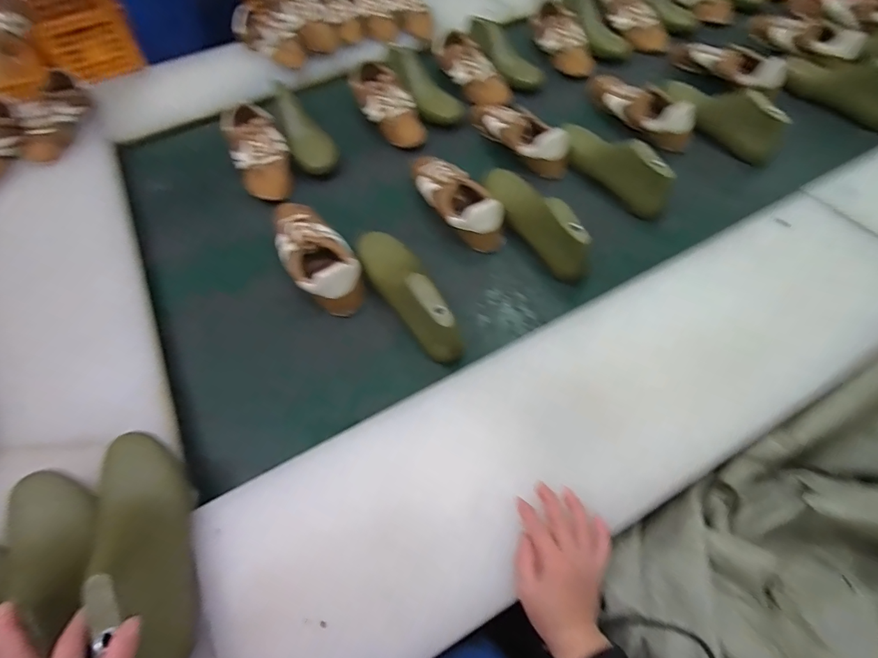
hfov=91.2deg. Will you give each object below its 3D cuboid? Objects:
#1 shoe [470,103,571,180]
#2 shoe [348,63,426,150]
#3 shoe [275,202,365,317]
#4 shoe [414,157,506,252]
[{"bbox_3d":[0.149,-0.392,0.855,0.079,0.089,0.252,-31,62,-16],"label":"shoe"},{"bbox_3d":[-0.113,-0.489,0.922,0.099,0.059,0.239,-29,75,-14],"label":"shoe"},{"bbox_3d":[-0.208,-0.137,0.703,0.101,0.074,0.256,-27,61,-14],"label":"shoe"},{"bbox_3d":[0.029,-0.221,0.743,0.079,0.078,0.209,-26,61,-13],"label":"shoe"}]

